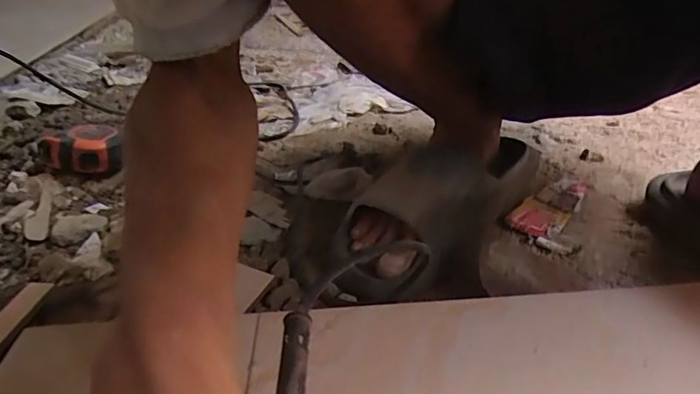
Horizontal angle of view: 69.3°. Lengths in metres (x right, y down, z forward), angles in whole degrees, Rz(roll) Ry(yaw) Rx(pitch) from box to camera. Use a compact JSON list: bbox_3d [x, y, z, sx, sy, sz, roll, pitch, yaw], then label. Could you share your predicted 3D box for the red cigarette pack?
[{"bbox_3d":[0.218,0.005,0.550,0.052,0.008,0.121,23,39,33],"label":"red cigarette pack"}]

